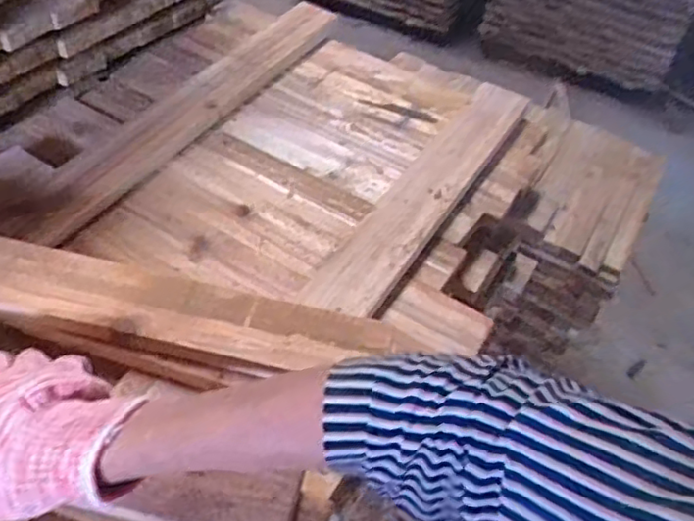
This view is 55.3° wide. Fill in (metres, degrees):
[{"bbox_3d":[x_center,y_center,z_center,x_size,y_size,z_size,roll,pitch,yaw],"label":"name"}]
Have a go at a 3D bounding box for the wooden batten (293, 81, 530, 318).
[{"bbox_3d":[0.091,-0.083,0.695,0.068,0.024,0.396,26,50,16],"label":"wooden batten"}]

